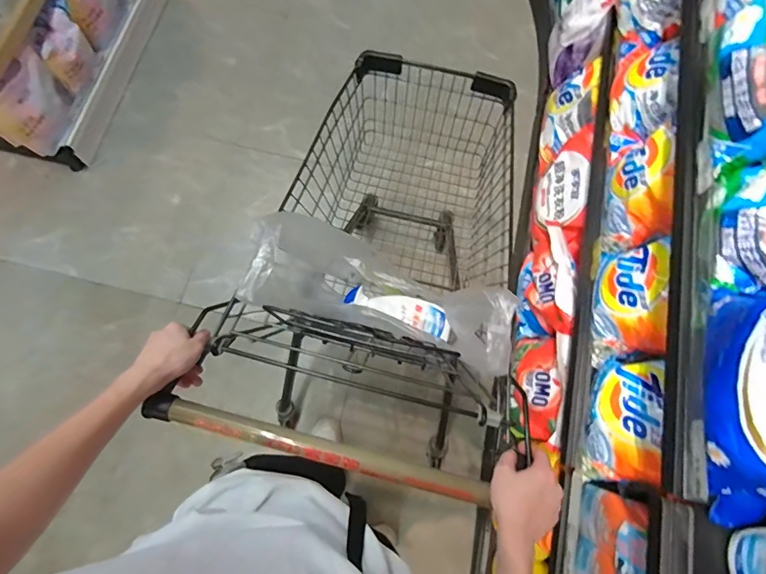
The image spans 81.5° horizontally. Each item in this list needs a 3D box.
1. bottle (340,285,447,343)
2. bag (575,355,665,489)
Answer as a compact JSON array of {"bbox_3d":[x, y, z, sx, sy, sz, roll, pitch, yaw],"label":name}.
[{"bbox_3d":[0.039,0.050,1.023,0.243,0.055,0.065,21,74,5],"label":"bottle"},{"bbox_3d":[0.428,0.231,0.799,0.077,0.142,0.227,15,74,4],"label":"bag"}]

